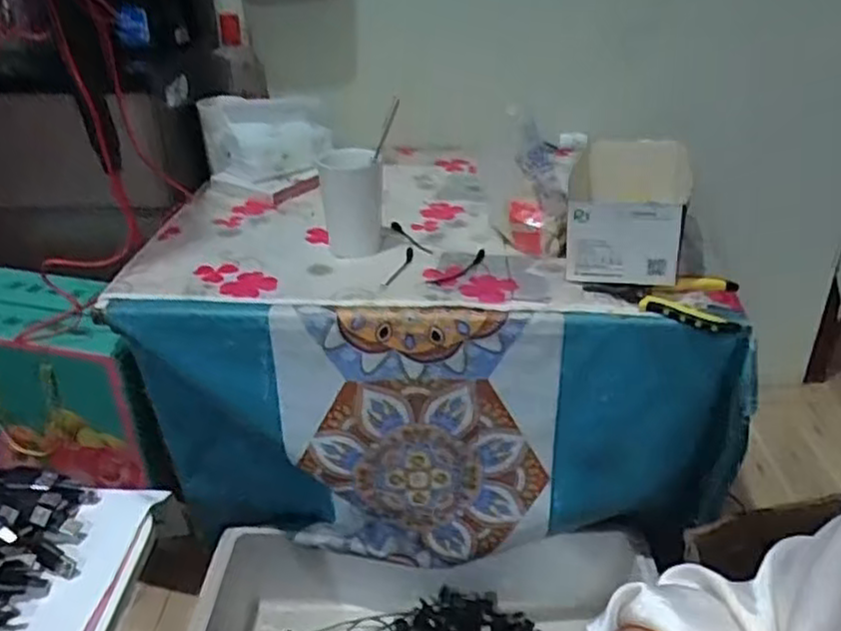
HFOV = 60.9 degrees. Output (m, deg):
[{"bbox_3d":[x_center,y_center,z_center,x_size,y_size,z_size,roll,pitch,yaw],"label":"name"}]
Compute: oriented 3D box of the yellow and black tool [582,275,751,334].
[{"bbox_3d":[0.272,-0.014,0.781,0.166,0.027,0.087,1,30,1],"label":"yellow and black tool"}]

